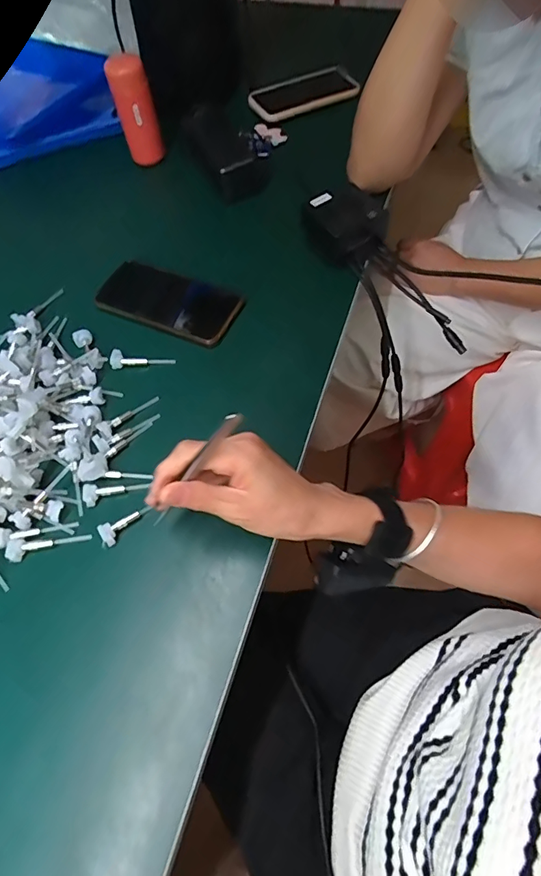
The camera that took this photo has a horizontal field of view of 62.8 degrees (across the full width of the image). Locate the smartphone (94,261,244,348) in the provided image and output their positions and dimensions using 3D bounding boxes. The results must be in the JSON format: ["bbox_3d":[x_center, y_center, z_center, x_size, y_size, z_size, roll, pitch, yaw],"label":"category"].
[{"bbox_3d":[-0.114,-0.156,0.503,0.156,0.015,0.075,21,64,13],"label":"smartphone"}]

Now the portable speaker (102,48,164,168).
[{"bbox_3d":[-0.179,-0.432,0.587,0.046,0.117,0.049,-23,63,-10],"label":"portable speaker"}]

